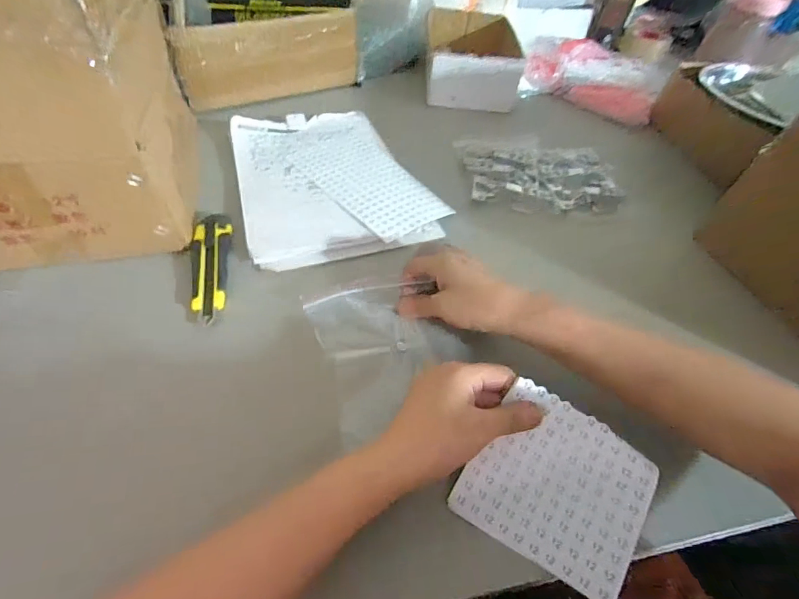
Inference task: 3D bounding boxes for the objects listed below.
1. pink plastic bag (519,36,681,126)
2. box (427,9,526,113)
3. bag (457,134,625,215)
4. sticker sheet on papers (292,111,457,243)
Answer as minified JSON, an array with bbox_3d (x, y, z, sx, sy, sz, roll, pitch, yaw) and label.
[{"bbox_3d":[0.354,-0.439,0.791,0.273,0.073,0.177,29,53,18],"label":"pink plastic bag"},{"bbox_3d":[0.134,-0.476,0.797,0.169,0.075,0.260,5,50,-2],"label":"box"},{"bbox_3d":[0.213,-0.197,0.613,0.233,0.015,0.182,3,50,-3],"label":"bag"},{"bbox_3d":[-0.055,-0.189,0.583,0.136,0.004,0.296,-23,56,-23],"label":"sticker sheet on papers"}]

